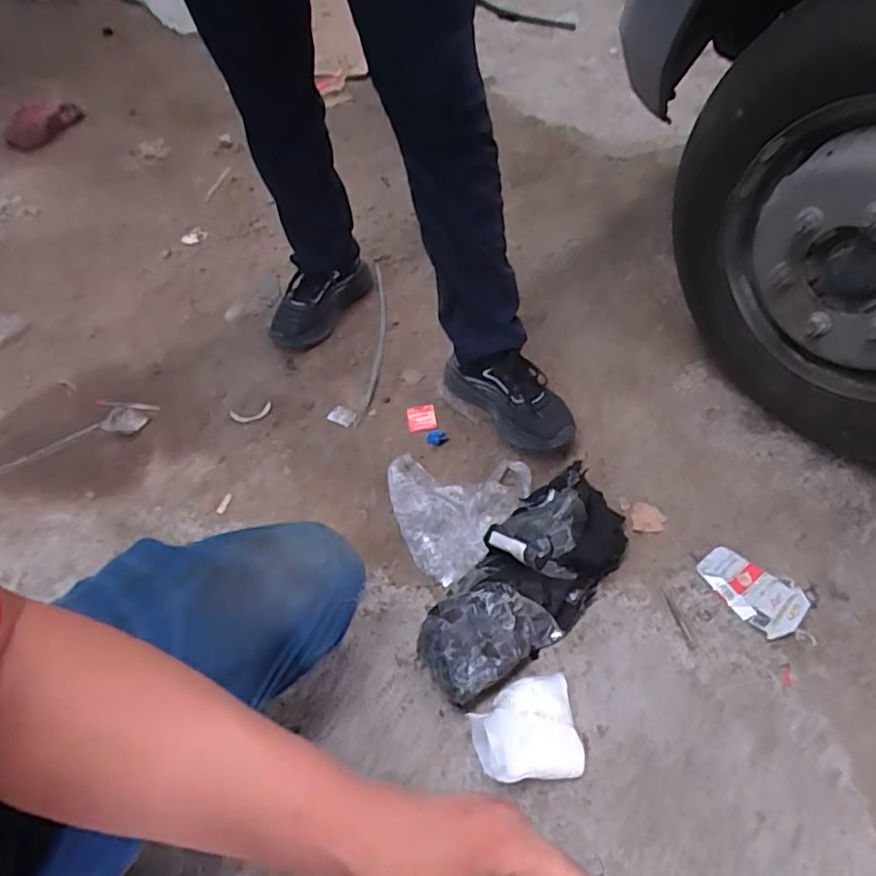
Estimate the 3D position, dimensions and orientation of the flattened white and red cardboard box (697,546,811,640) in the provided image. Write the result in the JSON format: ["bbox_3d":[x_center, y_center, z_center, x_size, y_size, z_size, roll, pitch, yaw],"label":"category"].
[{"bbox_3d":[0.417,0.201,0.811,0.084,0.012,0.131,-38,60,-23],"label":"flattened white and red cardboard box"}]

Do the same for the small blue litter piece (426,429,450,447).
[{"bbox_3d":[-0.001,0.000,1.002,0.036,0.016,0.026,-10,53,-5],"label":"small blue litter piece"}]

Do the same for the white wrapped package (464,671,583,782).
[{"bbox_3d":[0.099,0.331,0.688,0.117,0.073,0.104,-11,53,-4],"label":"white wrapped package"}]

